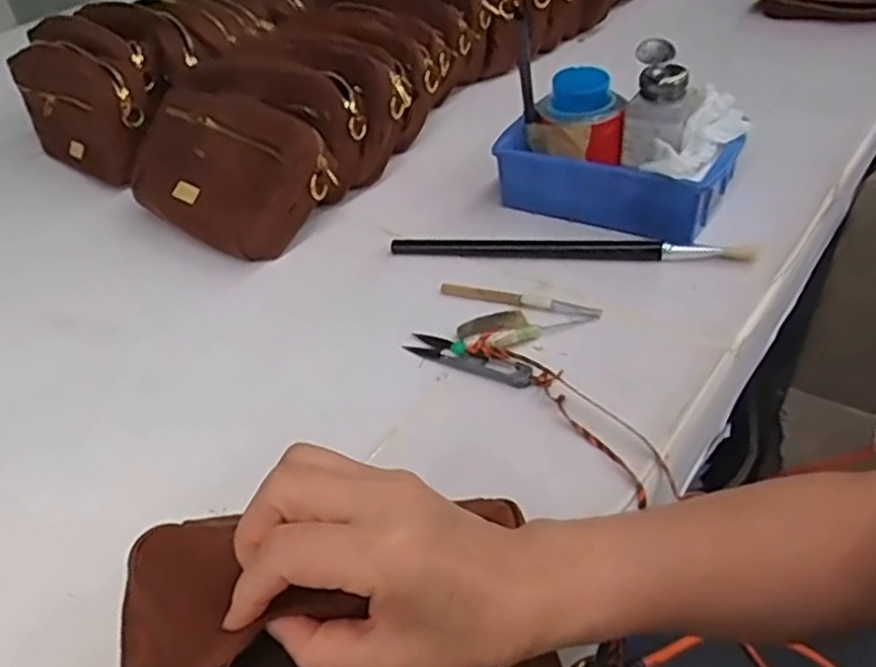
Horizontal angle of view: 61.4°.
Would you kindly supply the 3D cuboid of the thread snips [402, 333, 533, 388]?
[{"bbox_3d":[0.021,0.017,0.536,0.101,0.011,0.022,24,50,32],"label":"thread snips"}]

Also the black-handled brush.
[{"bbox_3d":[0.106,-0.071,0.619,0.296,0.008,0.017,2,42,11],"label":"black-handled brush"}]

